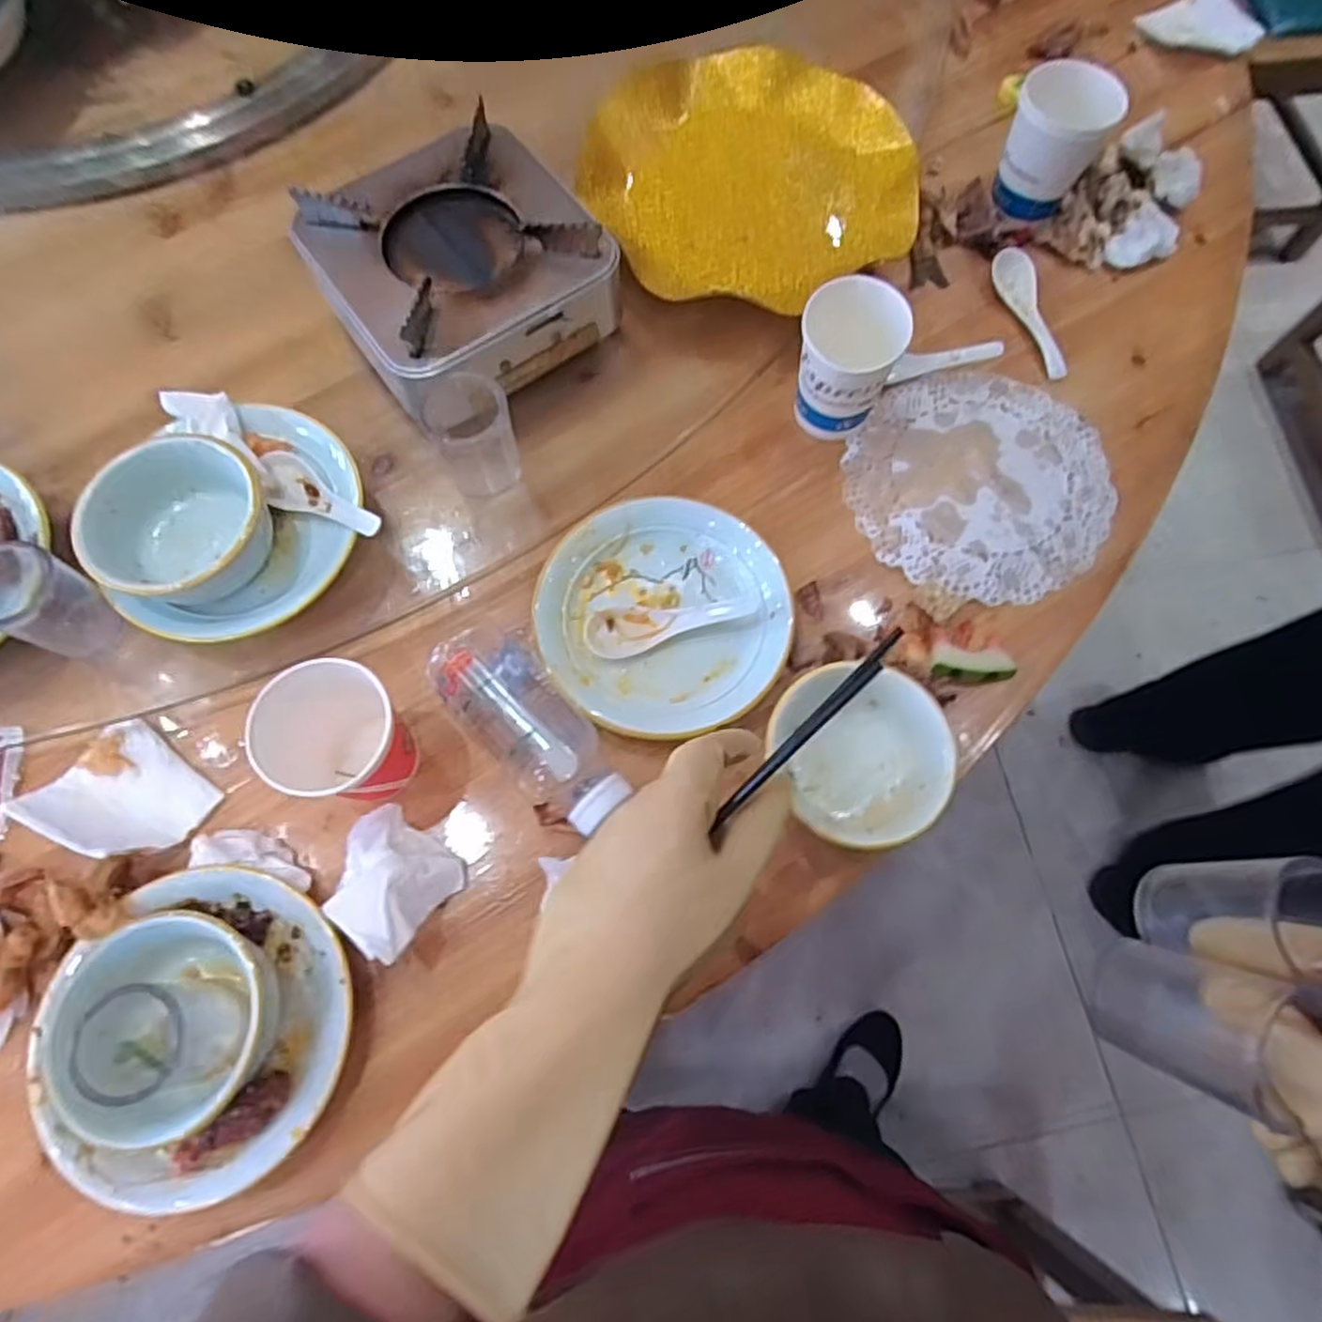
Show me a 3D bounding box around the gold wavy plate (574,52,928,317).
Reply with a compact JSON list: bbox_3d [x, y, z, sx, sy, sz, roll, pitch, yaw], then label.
[{"bbox_3d":[0.073,-0.407,0.639,0.264,0.052,0.274,0,70,0],"label":"gold wavy plate"}]

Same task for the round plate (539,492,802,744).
[{"bbox_3d":[0.001,-0.031,0.518,0.162,0.027,0.166,0,70,-1],"label":"round plate"}]

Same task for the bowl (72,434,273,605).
[{"bbox_3d":[-0.306,-0.089,0.480,0.109,0.049,0.092,-6,70,-2],"label":"bowl"}]

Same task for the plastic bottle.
[{"bbox_3d":[-0.086,0.037,0.477,0.063,0.056,0.164,-34,75,-12],"label":"plastic bottle"}]

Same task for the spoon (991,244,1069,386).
[{"bbox_3d":[0.302,-0.282,0.613,0.028,0.022,0.122,-11,71,-5],"label":"spoon"}]

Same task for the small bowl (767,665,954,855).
[{"bbox_3d":[0.122,0.058,0.464,0.098,0.054,0.107,0,70,-1],"label":"small bowl"}]

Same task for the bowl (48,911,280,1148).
[{"bbox_3d":[-0.264,0.195,0.409,0.093,0.059,0.106,-3,71,-2],"label":"bowl"}]

